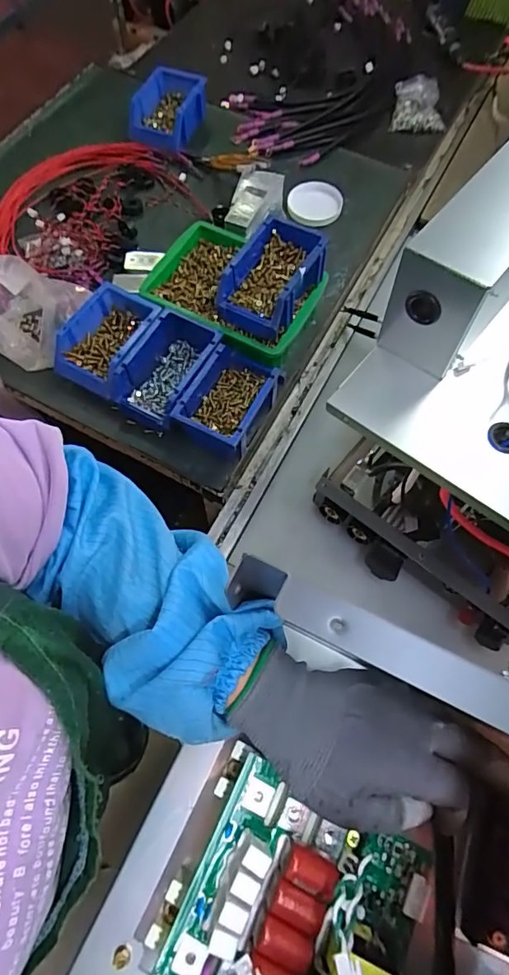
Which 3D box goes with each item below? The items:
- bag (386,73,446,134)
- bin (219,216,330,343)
[{"bbox_3d":[0.351,-0.822,1.036,0.114,0.050,0.120,3,67,1],"label":"bag"},{"bbox_3d":[0.027,-0.312,0.708,0.110,0.066,0.174,27,70,11],"label":"bin"}]

